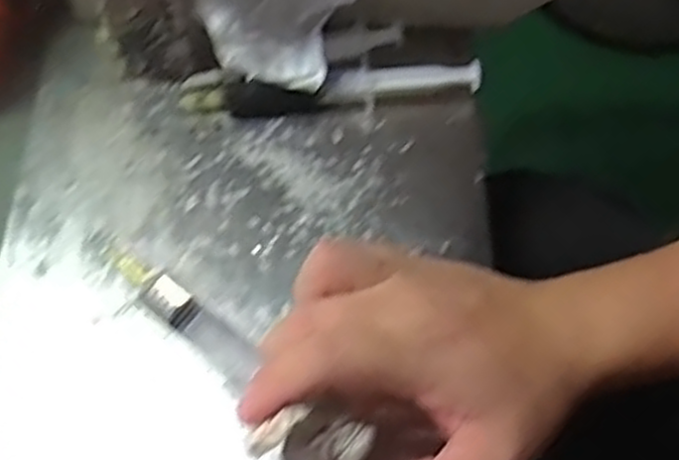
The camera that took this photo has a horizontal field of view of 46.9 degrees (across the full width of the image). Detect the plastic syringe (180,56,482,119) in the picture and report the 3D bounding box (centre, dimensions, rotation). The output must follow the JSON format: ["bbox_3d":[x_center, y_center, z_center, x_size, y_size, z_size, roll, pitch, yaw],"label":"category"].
[{"bbox_3d":[-0.003,-0.074,0.412,0.152,0.022,0.023,-9,62,-7],"label":"plastic syringe"}]

